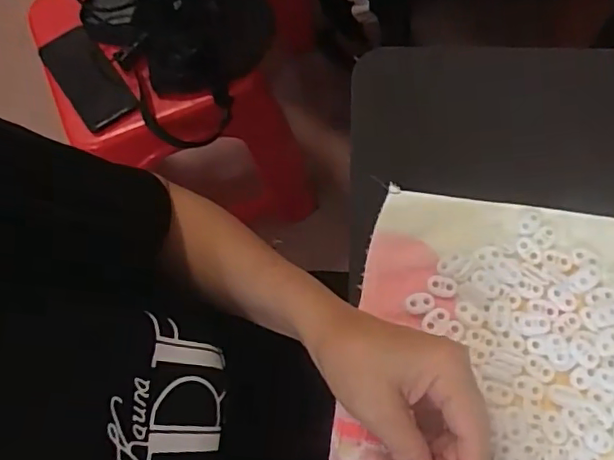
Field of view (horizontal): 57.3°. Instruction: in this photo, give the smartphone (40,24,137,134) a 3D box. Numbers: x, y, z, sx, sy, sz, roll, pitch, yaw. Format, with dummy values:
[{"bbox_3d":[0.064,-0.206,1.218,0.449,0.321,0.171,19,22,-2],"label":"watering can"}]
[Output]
[{"bbox_3d":[-0.320,-0.220,0.824,0.087,0.009,0.151,-35,87,11],"label":"smartphone"}]

